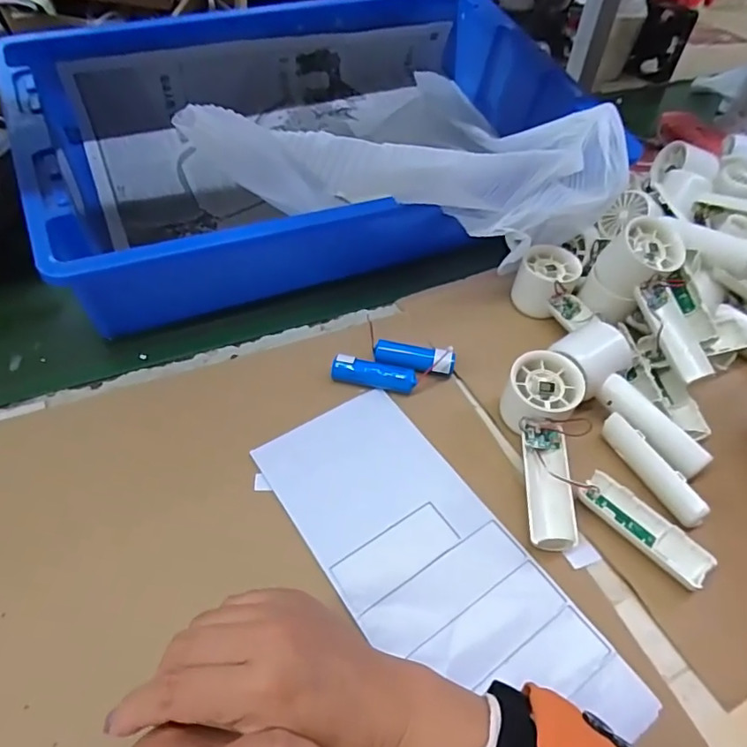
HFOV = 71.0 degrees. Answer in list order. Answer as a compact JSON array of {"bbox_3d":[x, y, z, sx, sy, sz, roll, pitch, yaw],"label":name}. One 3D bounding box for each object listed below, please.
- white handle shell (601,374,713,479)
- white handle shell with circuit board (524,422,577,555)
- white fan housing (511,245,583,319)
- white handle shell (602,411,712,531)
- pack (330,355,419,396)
[{"bbox_3d":[0.222,0.045,0.424,0.024,0.029,0.095,-22,54,-19],"label":"white handle shell"},{"bbox_3d":[0.131,0.083,0.394,0.032,0.027,0.093,5,50,2],"label":"white handle shell with circuit board"},{"bbox_3d":[0.172,-0.091,0.529,0.055,0.046,0.061,24,53,17],"label":"white fan housing"},{"bbox_3d":[0.216,0.073,0.406,0.018,0.023,0.096,-18,53,-16],"label":"white handle shell"},{"bbox_3d":[0.000,0.003,0.460,0.073,0.019,0.023,11,51,7],"label":"pack"}]

